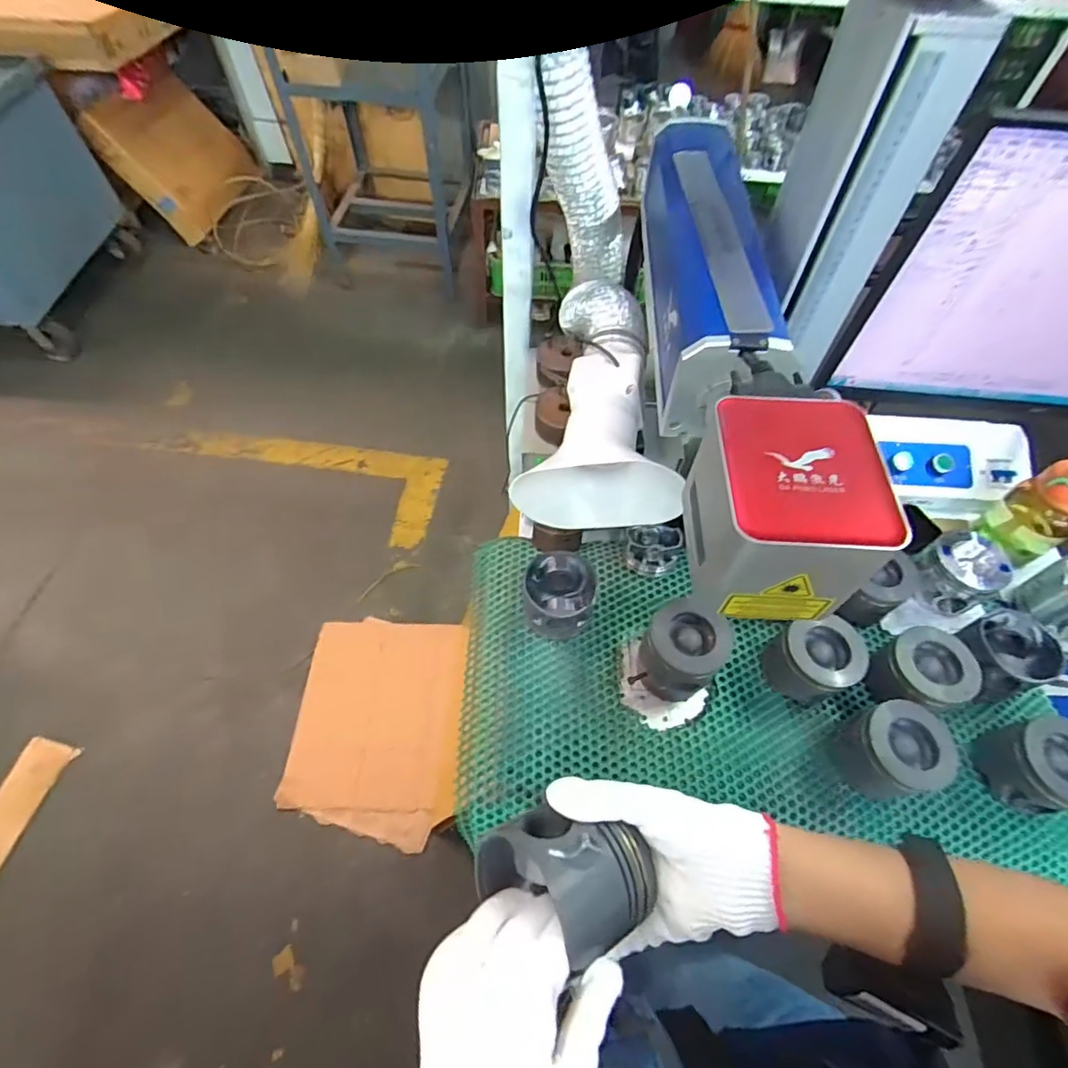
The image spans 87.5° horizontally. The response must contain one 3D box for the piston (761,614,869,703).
[{"bbox_3d":[0.328,0.148,0.654,0.089,0.075,0.078,-17,59,-13],"label":"piston"}]

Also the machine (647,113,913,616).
[{"bbox_3d":[0.168,-0.206,0.505,0.104,0.122,0.579,2,56,-1],"label":"machine"}]

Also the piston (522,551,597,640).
[{"bbox_3d":[0.030,0.077,0.697,0.091,0.076,0.090,1,56,-1],"label":"piston"}]

